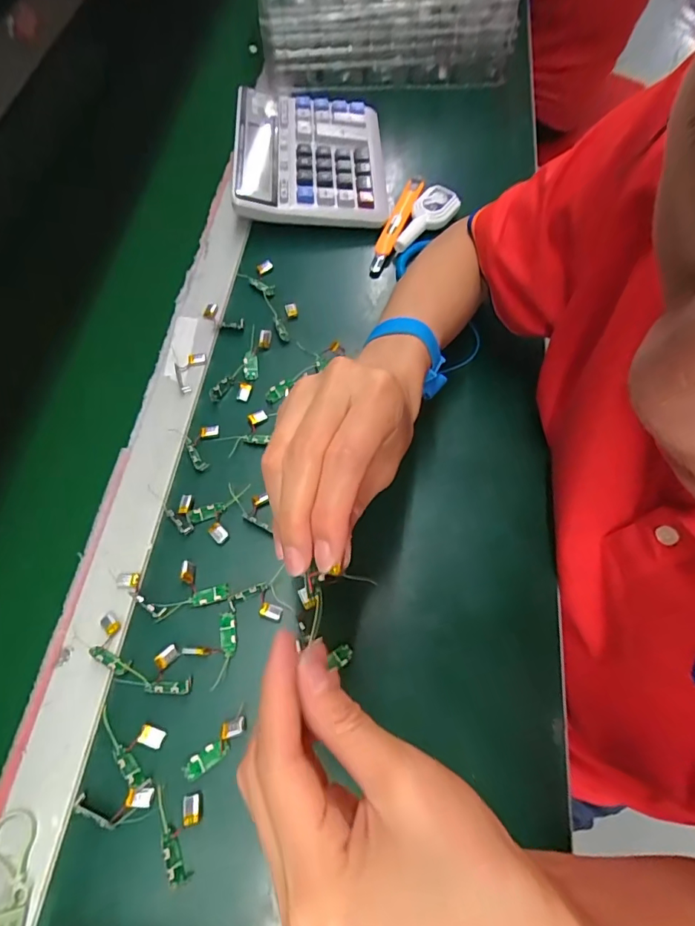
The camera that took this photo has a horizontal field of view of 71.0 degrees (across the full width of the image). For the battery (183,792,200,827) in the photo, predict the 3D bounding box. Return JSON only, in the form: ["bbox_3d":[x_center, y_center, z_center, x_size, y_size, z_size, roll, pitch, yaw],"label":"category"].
[{"bbox_3d":[-0.094,0.208,0.292,0.010,0.004,0.016,-7,64,-5],"label":"battery"}]

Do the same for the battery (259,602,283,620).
[{"bbox_3d":[-0.053,0.104,0.340,0.015,0.004,0.009,15,64,6],"label":"battery"}]

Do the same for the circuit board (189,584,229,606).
[{"bbox_3d":[-0.098,0.093,0.345,0.027,0.004,0.012,-11,64,-7],"label":"circuit board"}]

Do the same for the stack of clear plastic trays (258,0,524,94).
[{"bbox_3d":[0.043,-0.597,0.618,0.296,0.111,0.223,-4,64,-3],"label":"stack of clear plastic trays"}]

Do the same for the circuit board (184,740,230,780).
[{"bbox_3d":[-0.088,0.184,0.304,0.030,0.005,0.012,-31,68,-15],"label":"circuit board"}]

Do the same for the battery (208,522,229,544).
[{"bbox_3d":[-0.097,0.052,0.364,0.011,0.004,0.016,-38,70,-18],"label":"battery"}]

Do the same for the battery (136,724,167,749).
[{"bbox_3d":[-0.123,0.172,0.306,0.015,0.004,0.011,16,64,7],"label":"battery"}]

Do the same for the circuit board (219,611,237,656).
[{"bbox_3d":[-0.082,0.117,0.334,0.011,0.004,0.028,-6,64,-4],"label":"circuit board"}]

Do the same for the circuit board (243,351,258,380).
[{"bbox_3d":[-0.086,-0.088,0.433,0.013,0.004,0.028,-5,64,-4],"label":"circuit board"}]

